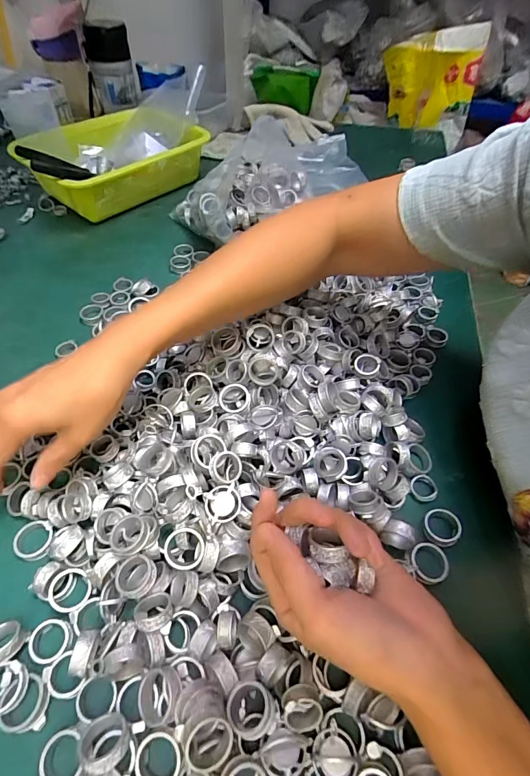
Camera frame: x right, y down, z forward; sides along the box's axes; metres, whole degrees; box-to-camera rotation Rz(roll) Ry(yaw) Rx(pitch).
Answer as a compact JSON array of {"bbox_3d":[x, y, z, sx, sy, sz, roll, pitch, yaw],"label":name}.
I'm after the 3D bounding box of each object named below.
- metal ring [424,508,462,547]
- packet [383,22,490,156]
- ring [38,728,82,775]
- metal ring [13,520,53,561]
[{"bbox_3d":[0.141,0.109,0.306,0.028,0.010,0.032,6,52,4],"label":"metal ring"},{"bbox_3d":[0.576,-1.070,1.361,0.320,0.288,0.082,10,51,5],"label":"packet"},{"bbox_3d":[-0.115,0.210,0.217,0.024,0.010,0.025,0,52,0],"label":"ring"},{"bbox_3d":[-0.175,0.116,0.293,0.028,0.009,0.028,0,52,0],"label":"metal ring"}]

